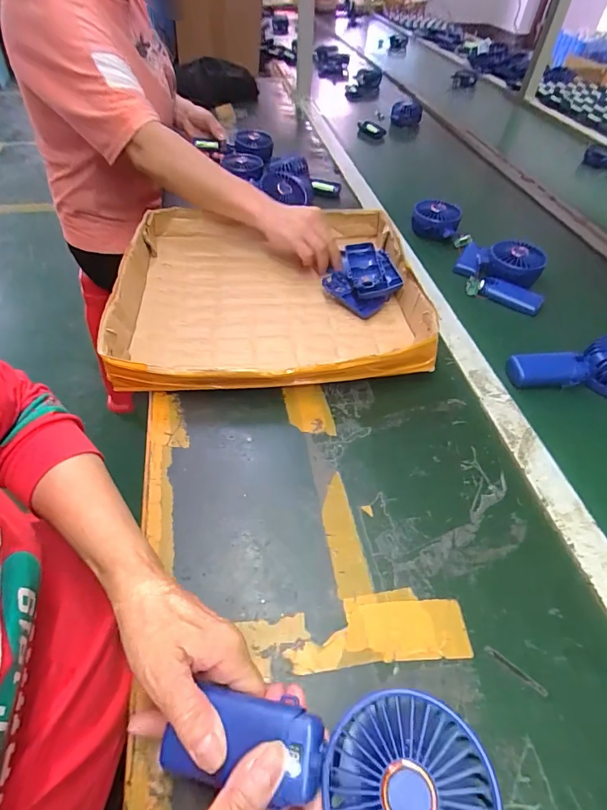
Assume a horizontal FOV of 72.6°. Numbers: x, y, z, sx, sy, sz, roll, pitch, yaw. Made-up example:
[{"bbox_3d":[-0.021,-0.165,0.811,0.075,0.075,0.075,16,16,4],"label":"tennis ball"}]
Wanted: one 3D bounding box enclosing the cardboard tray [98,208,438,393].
[{"bbox_3d":[-0.042,-0.167,0.614,0.421,0.072,0.372,-2,50,-4],"label":"cardboard tray"}]

